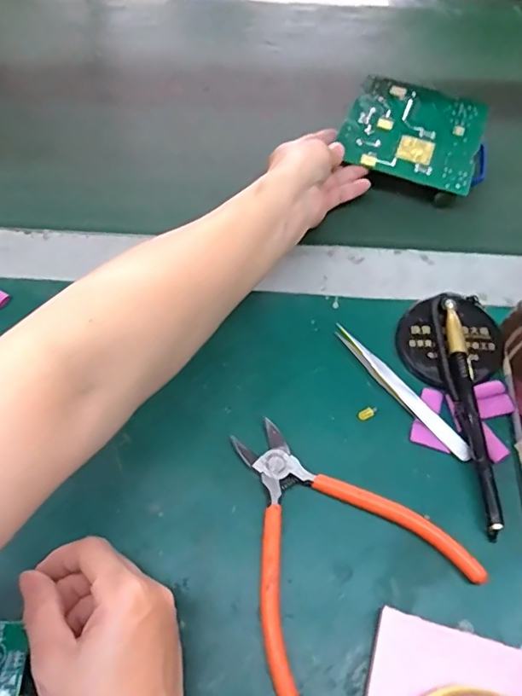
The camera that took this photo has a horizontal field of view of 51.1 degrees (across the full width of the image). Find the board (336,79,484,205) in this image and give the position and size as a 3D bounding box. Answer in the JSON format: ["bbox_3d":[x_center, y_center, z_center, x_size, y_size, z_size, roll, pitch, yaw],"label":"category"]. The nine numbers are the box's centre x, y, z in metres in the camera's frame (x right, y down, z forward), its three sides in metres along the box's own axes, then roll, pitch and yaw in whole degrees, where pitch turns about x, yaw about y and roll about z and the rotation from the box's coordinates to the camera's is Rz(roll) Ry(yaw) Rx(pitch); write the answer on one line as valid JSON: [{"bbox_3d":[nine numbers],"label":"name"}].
[{"bbox_3d":[0.135,-0.182,0.472,0.122,0.023,0.124,21,60,11],"label":"board"}]

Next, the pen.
[{"bbox_3d":[0.128,0.037,0.338,0.013,0.018,0.148,1,58,-1],"label":"pen"}]

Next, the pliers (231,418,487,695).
[{"bbox_3d":[0.033,0.102,0.306,0.123,0.007,0.135,-27,63,-17],"label":"pliers"}]

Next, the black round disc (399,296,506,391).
[{"bbox_3d":[0.127,-0.004,0.364,0.066,0.009,0.064,-1,68,3],"label":"black round disc"}]

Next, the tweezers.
[{"bbox_3d":[0.091,0.027,0.352,0.013,0.009,0.114,-35,65,-20],"label":"tweezers"}]

